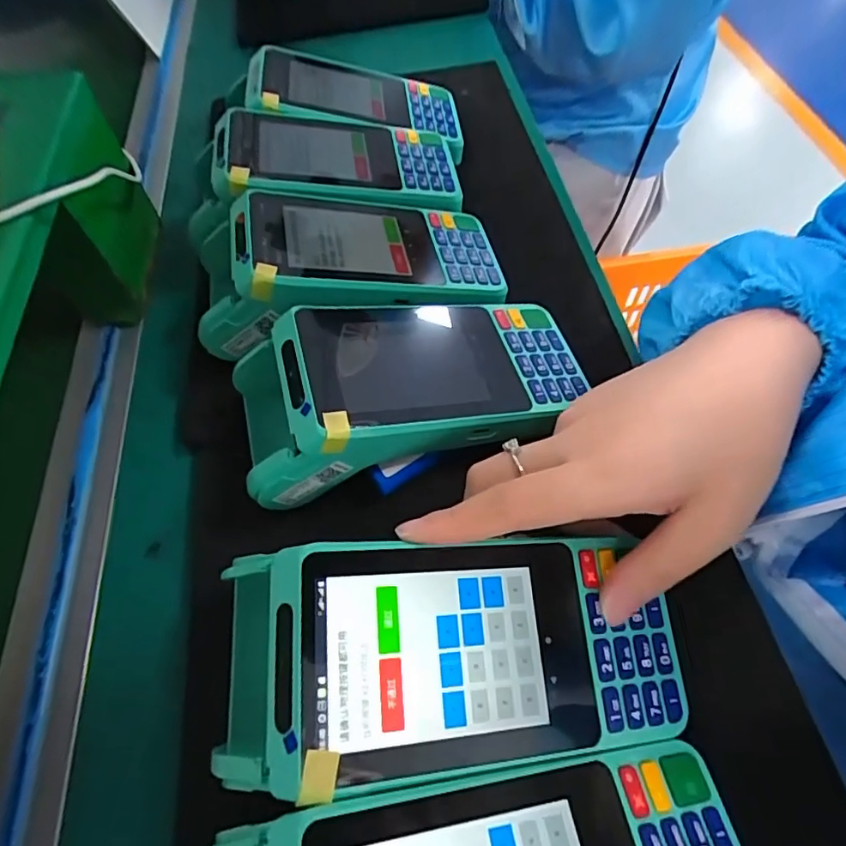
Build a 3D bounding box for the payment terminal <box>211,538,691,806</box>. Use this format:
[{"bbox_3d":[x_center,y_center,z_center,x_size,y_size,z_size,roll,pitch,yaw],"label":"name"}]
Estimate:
[{"bbox_3d":[0.013,0.085,0.197,0.161,0.048,0.073,3,58,-11],"label":"payment terminal"}]

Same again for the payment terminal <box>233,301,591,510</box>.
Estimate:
[{"bbox_3d":[-0.004,-0.019,0.265,0.166,0.059,0.078,-14,60,-8],"label":"payment terminal"}]

